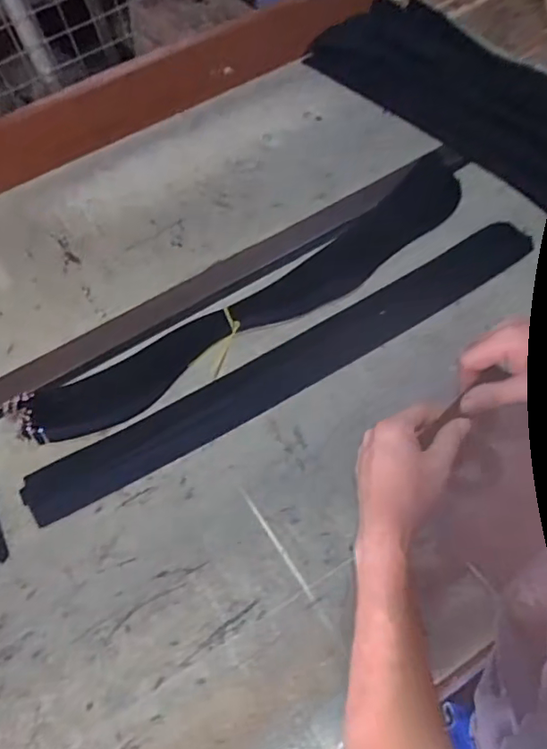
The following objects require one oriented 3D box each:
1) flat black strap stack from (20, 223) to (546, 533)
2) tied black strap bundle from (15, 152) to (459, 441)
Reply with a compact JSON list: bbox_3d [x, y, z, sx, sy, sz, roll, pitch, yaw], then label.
[{"bbox_3d":[0.035,-0.019,0.770,0.762,0.010,0.079,-29,63,-11],"label":"flat black strap stack"},{"bbox_3d":[-0.003,-0.115,0.831,0.751,0.042,0.118,-32,64,-16],"label":"tied black strap bundle"}]

